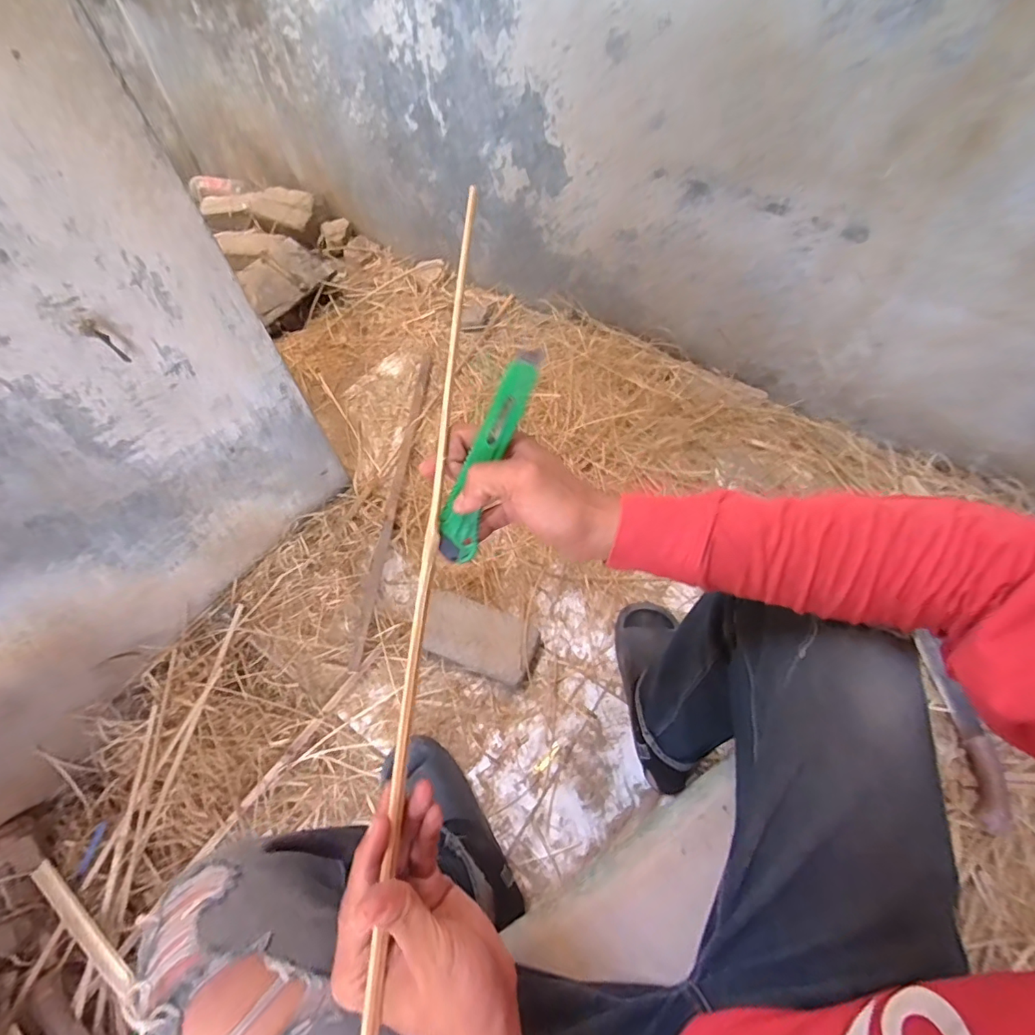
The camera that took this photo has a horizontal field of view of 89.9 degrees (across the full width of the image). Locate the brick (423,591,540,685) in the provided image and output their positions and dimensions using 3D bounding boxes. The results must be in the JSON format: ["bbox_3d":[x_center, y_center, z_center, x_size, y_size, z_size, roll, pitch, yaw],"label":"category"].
[{"bbox_3d":[-0.070,0.209,0.903,0.206,0.061,0.108,19,62,13],"label":"brick"}]

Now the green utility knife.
[{"bbox_3d":[-0.020,-0.041,0.355,0.028,0.010,0.151,26,100,16],"label":"green utility knife"}]

